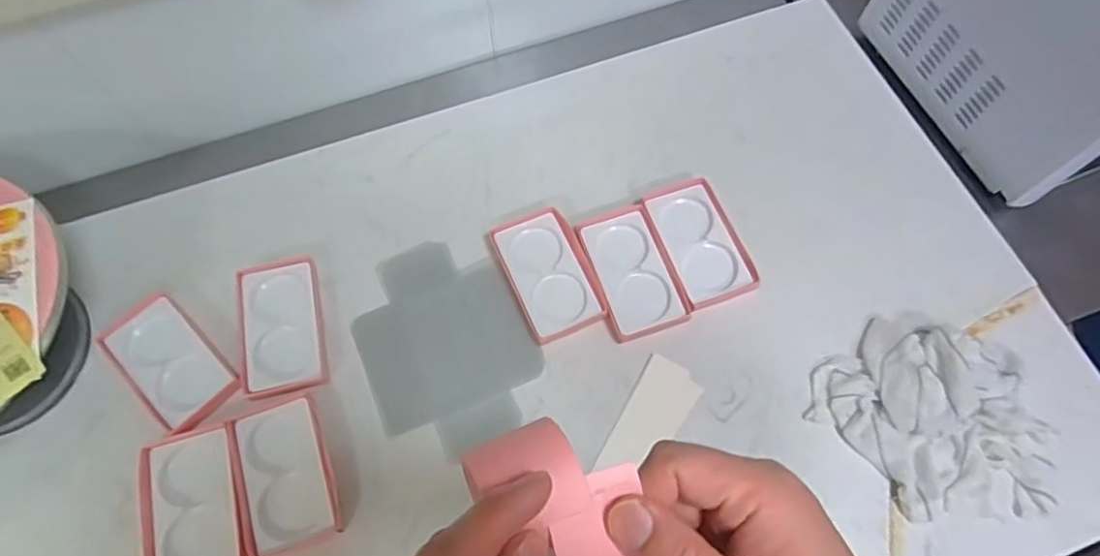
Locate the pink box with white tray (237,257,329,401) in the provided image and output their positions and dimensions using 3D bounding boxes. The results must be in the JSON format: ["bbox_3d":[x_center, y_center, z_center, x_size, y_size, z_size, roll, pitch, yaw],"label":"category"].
[{"bbox_3d":[-0.291,0.052,0.689,0.082,0.021,0.150,-13,70,-6],"label":"pink box with white tray"}]

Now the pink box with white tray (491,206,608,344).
[{"bbox_3d":[-0.001,-0.006,0.714,0.088,0.016,0.146,-21,71,-8],"label":"pink box with white tray"}]

